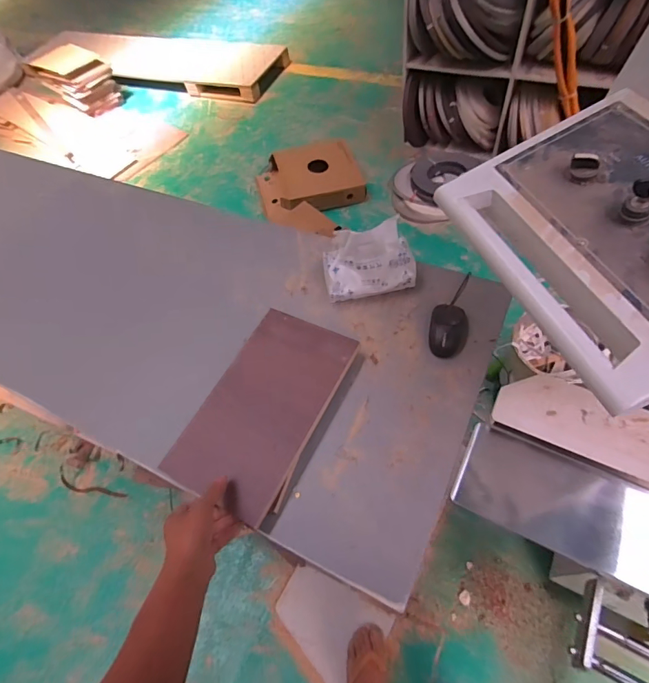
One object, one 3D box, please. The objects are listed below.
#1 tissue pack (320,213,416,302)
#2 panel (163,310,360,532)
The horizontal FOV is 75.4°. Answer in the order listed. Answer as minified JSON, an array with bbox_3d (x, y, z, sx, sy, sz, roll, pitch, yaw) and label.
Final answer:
[{"bbox_3d":[0.084,-0.154,0.816,0.174,0.137,0.087,-14,57,2],"label":"tissue pack"},{"bbox_3d":[-0.099,0.103,0.707,0.186,0.013,0.336,24,66,16],"label":"panel"}]

